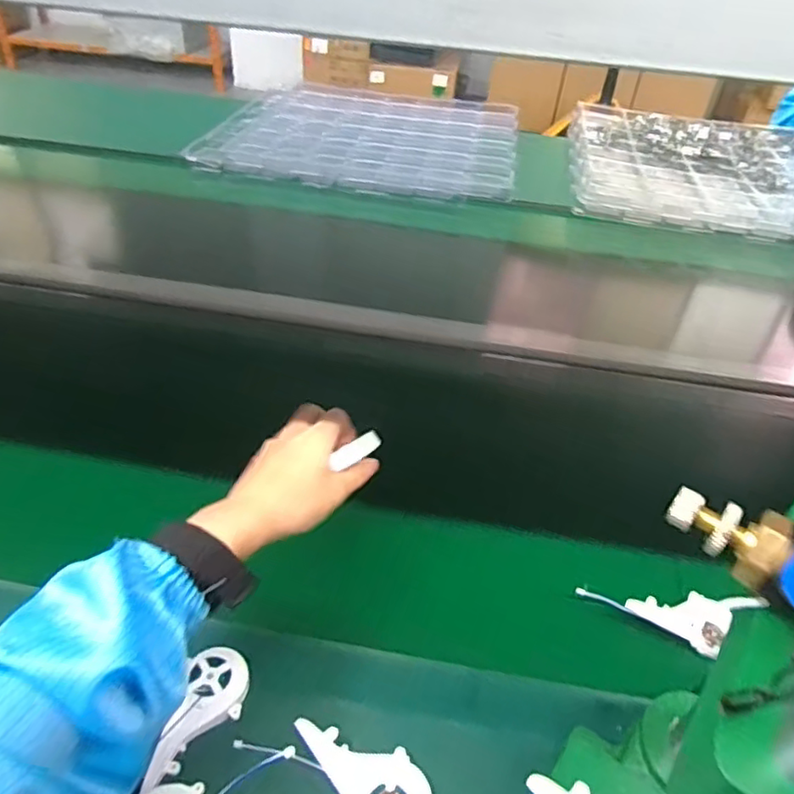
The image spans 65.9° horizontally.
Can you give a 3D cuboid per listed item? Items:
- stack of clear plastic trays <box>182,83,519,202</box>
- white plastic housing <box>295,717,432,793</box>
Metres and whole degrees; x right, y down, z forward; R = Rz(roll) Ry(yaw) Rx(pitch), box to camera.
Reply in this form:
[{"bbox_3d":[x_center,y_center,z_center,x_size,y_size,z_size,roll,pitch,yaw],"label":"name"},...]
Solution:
[{"bbox_3d":[-0.054,-0.544,1.254,0.581,0.041,0.508,9,42,3],"label":"stack of clear plastic trays"},{"bbox_3d":[-0.022,0.234,0.380,0.094,0.011,0.045,32,46,8],"label":"white plastic housing"}]

